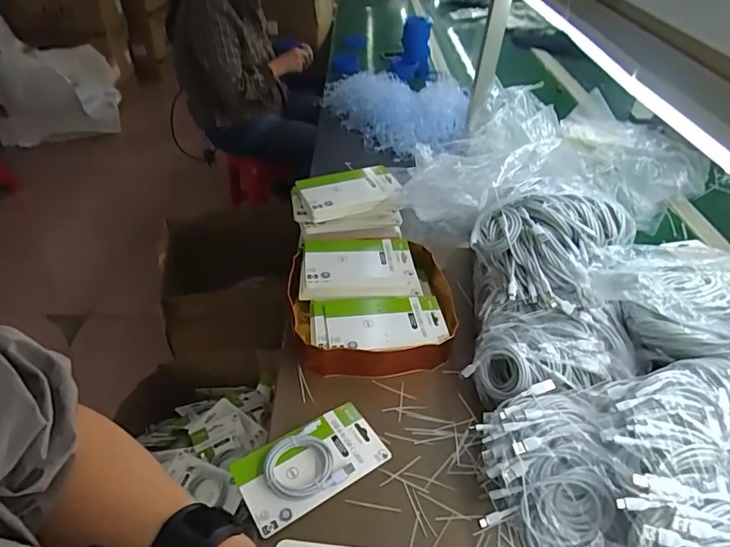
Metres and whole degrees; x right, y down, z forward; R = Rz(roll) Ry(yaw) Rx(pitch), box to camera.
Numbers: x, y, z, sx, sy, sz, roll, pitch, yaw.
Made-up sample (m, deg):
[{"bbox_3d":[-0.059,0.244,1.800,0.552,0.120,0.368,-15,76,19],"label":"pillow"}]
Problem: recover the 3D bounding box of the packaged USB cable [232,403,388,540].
[{"bbox_3d":[-0.066,0.237,0.594,0.179,0.009,0.102,-23,47,-26],"label":"packaged USB cable"}]

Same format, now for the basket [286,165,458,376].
[{"bbox_3d":[0.004,-0.024,0.801,0.265,0.125,0.391,-8,42,-12],"label":"basket"}]

